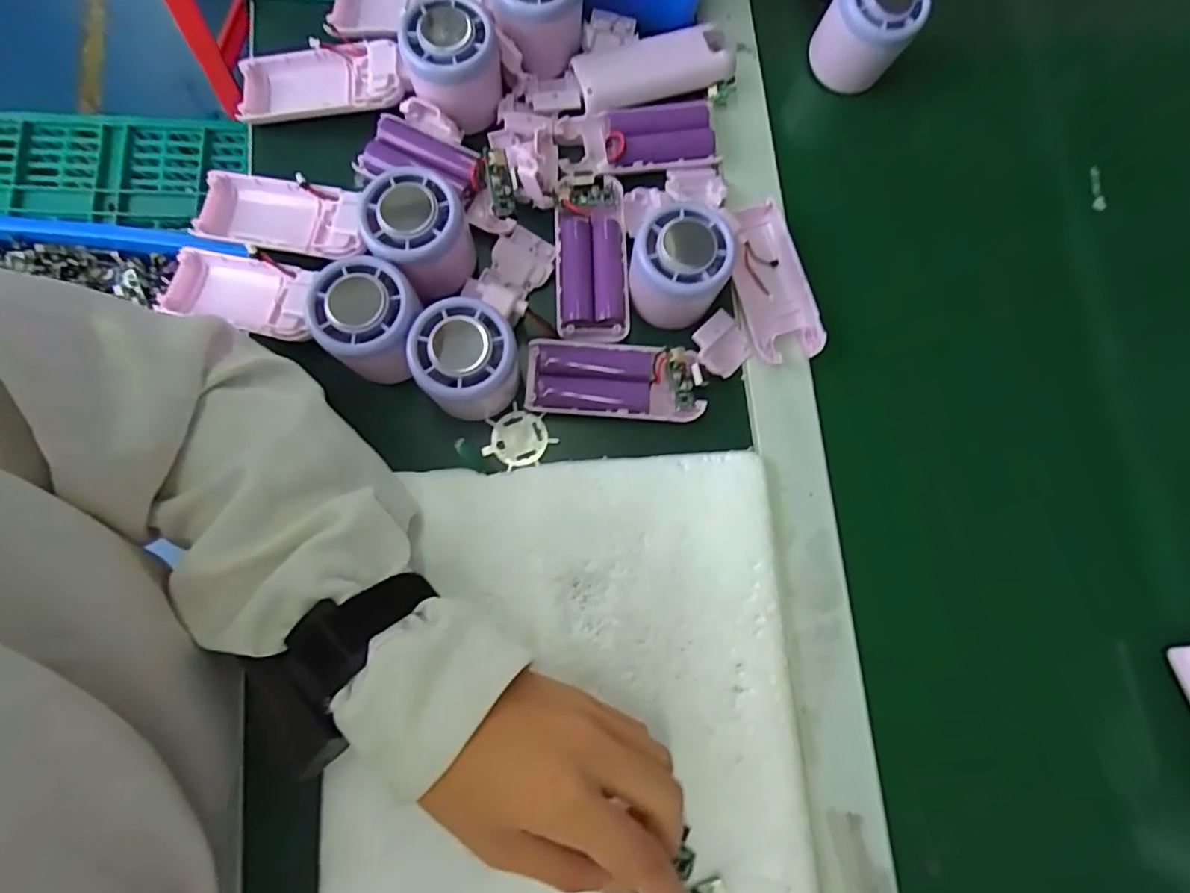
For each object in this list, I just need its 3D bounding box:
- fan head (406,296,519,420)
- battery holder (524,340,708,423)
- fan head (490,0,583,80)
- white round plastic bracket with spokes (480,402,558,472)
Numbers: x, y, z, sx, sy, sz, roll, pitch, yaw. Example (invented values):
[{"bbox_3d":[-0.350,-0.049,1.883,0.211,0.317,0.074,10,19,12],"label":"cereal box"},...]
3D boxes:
[{"bbox_3d":[-0.070,-0.047,0.327,0.054,0.053,0.051,1,80,-3],"label":"fan head"},{"bbox_3d":[0.011,-0.040,0.348,0.102,0.014,0.044,4,80,-3],"label":"battery holder"},{"bbox_3d":[-0.037,-0.276,0.372,0.055,0.047,0.069,-6,79,-4],"label":"fan head"},{"bbox_3d":[-0.045,-0.004,0.350,0.037,0.005,0.036,31,80,2],"label":"white round plastic bracket with spokes"}]

